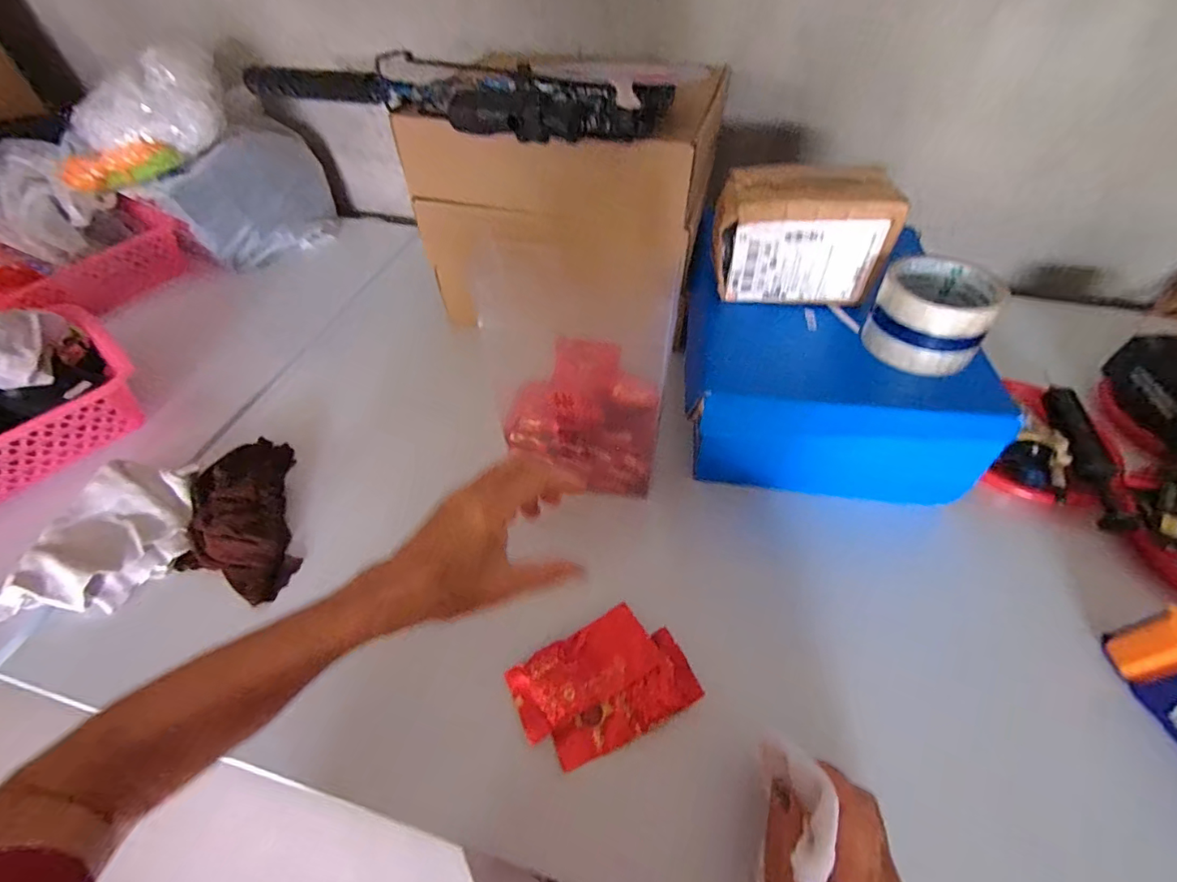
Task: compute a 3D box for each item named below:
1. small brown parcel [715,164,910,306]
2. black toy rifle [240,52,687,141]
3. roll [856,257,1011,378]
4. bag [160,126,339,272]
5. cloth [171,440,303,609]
[{"bbox_3d":[0.194,-0.193,0.474,0.148,0.097,0.070,2,50,3],"label":"small brown parcel"},{"bbox_3d":[-0.148,-0.334,0.493,0.455,0.052,0.090,21,53,18],"label":"black toy rifle"},{"bbox_3d":[0.291,-0.108,0.430,0.088,0.060,0.086,-1,50,1],"label":"roll"},{"bbox_3d":[-0.506,-0.379,0.783,0.085,0.151,0.225,21,53,18],"label":"bag"},{"bbox_3d":[-0.330,0.065,0.475,0.092,0.033,0.177,-18,52,-13],"label":"cloth"}]

